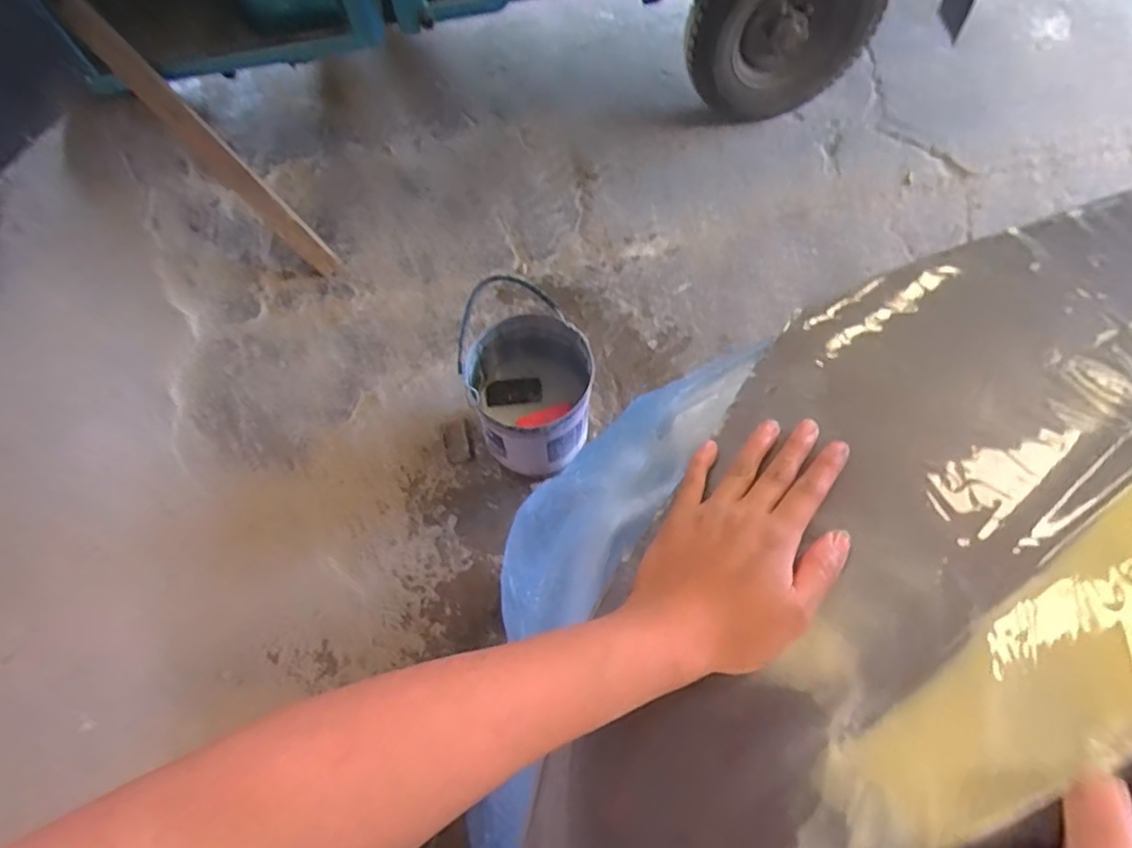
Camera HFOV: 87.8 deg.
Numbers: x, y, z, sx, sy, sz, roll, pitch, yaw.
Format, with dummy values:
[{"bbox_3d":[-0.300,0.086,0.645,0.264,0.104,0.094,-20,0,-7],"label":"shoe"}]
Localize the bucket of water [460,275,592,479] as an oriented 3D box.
[{"bbox_3d":[-0.079,-0.087,1.343,0.268,0.277,0.327,1,65,2],"label":"bucket of water"}]

